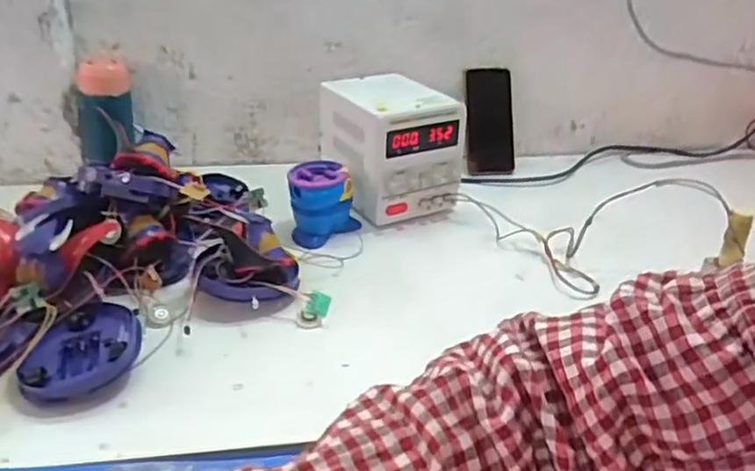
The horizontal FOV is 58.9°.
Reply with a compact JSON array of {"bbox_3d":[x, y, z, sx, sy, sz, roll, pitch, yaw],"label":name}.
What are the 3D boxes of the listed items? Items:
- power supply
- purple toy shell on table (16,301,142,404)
[{"bbox_3d":[0.014,-0.121,0.928,0.145,0.162,0.158,-12,30,-26],"label":"power supply"},{"bbox_3d":[-0.268,0.107,0.606,0.099,0.034,0.104,-6,28,-16],"label":"purple toy shell on table"}]

